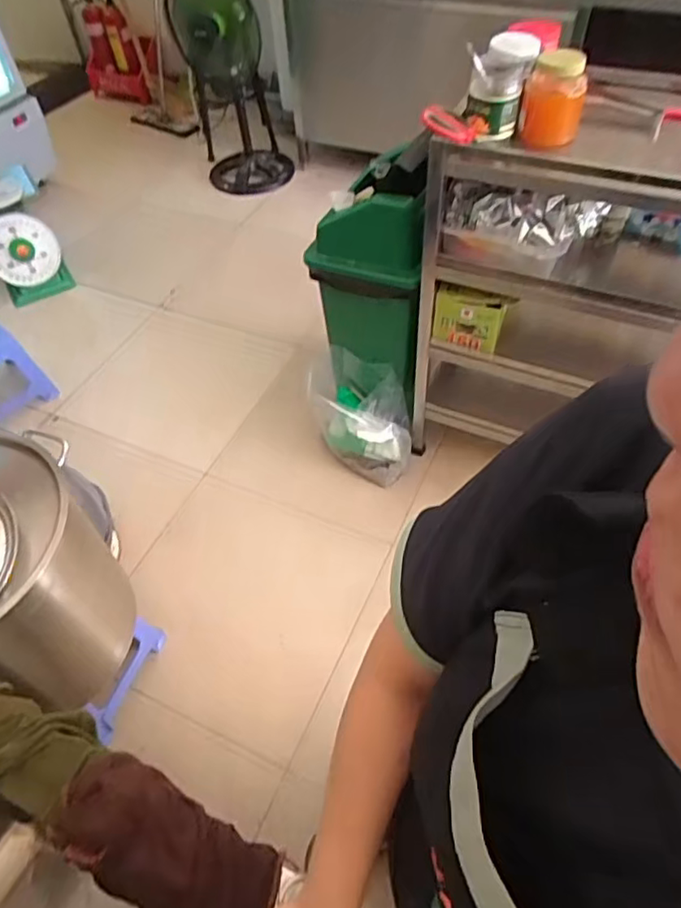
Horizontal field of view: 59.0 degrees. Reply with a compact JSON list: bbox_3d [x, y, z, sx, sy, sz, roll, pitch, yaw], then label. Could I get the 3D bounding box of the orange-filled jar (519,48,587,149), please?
[{"bbox_3d":[0.383,-0.637,1.078,0.099,0.132,0.099,-2,52,3],"label":"orange-filled jar"}]

